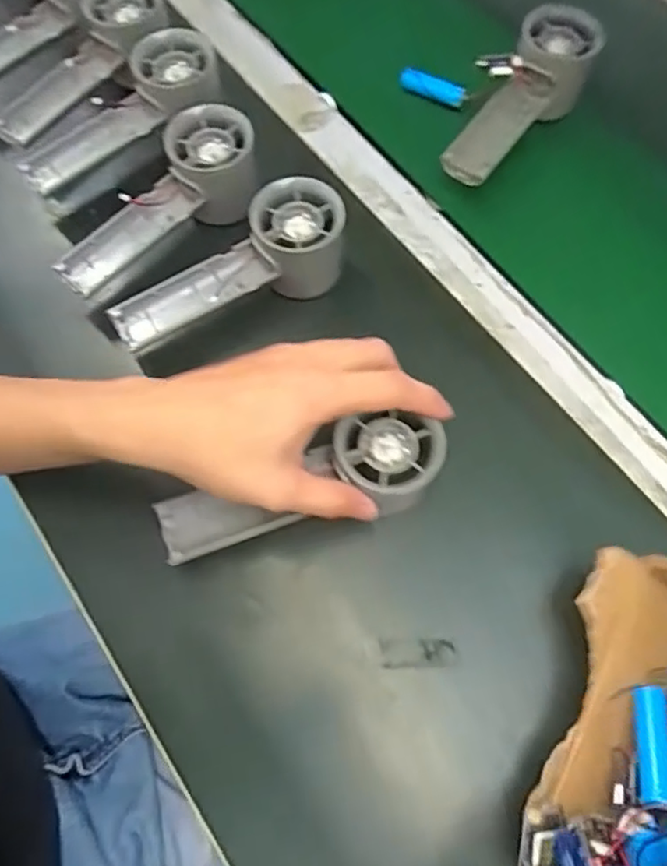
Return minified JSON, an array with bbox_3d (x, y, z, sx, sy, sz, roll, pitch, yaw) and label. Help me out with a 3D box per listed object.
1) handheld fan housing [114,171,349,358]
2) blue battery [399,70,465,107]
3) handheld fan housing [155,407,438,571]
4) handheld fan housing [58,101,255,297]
[{"bbox_3d":[-0.068,-0.107,0.402,0.157,0.050,0.058,-21,70,-8],"label":"handheld fan housing"},{"bbox_3d":[0.078,-0.271,0.486,0.051,0.015,0.018,15,70,6],"label":"blue battery"},{"bbox_3d":[-0.015,0.035,0.346,0.159,0.046,0.049,-19,70,2],"label":"handheld fan housing"},{"bbox_3d":[-0.117,-0.155,0.427,0.155,0.051,0.060,-39,73,2],"label":"handheld fan housing"}]

